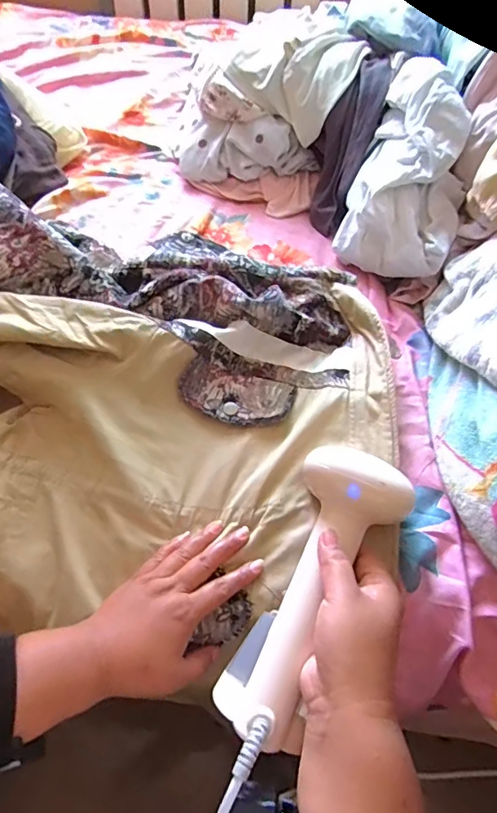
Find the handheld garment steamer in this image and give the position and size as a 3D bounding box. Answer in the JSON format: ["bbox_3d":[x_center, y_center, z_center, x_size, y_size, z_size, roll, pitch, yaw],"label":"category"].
[{"bbox_3d":[0.049,0.136,0.380,0.083,0.054,0.223,24,76,16],"label":"handheld garment steamer"}]

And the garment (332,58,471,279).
[{"bbox_3d":[0.219,-0.321,0.657,0.142,0.089,0.296,14,83,9],"label":"garment"}]

